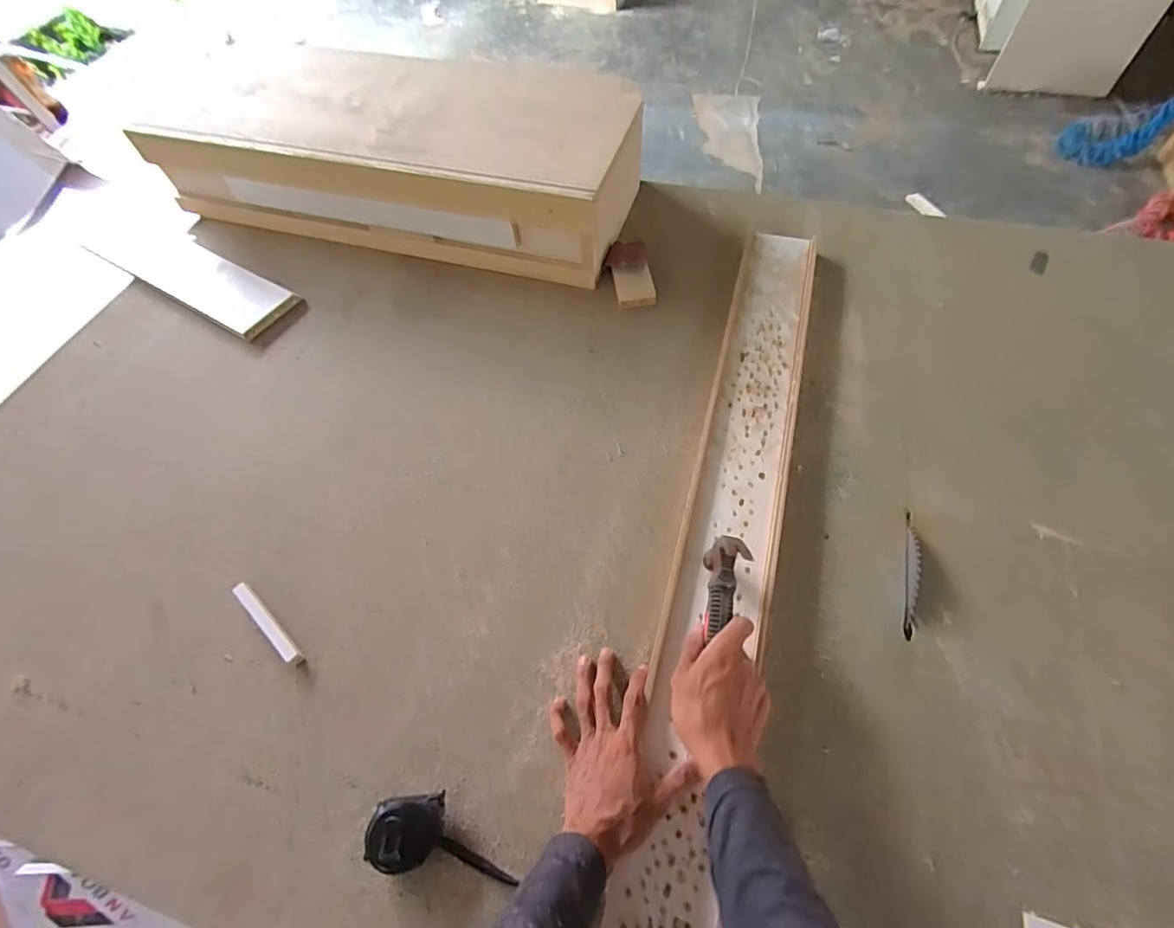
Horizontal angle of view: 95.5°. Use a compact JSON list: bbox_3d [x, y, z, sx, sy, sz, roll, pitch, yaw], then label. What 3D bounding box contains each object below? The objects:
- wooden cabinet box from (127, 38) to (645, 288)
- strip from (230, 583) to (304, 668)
[{"bbox_3d":[-0.320,-0.537,0.947,0.786,0.182,0.298,11,61,9],"label":"wooden cabinet box"},{"bbox_3d":[-0.372,0.185,0.619,0.127,0.013,0.017,38,69,22],"label":"strip"}]

